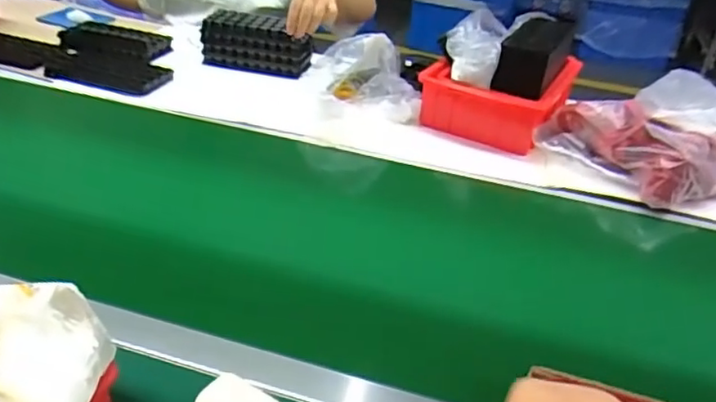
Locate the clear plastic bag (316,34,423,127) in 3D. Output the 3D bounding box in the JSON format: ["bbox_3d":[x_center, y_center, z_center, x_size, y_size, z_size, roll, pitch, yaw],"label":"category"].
[{"bbox_3d":[0.021,-0.198,0.973,0.164,0.083,0.172,5,33,-2],"label":"clear plastic bag"}]

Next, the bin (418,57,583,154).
[{"bbox_3d":[0.242,-0.190,1.022,0.217,0.090,0.248,20,36,20],"label":"bin"}]

